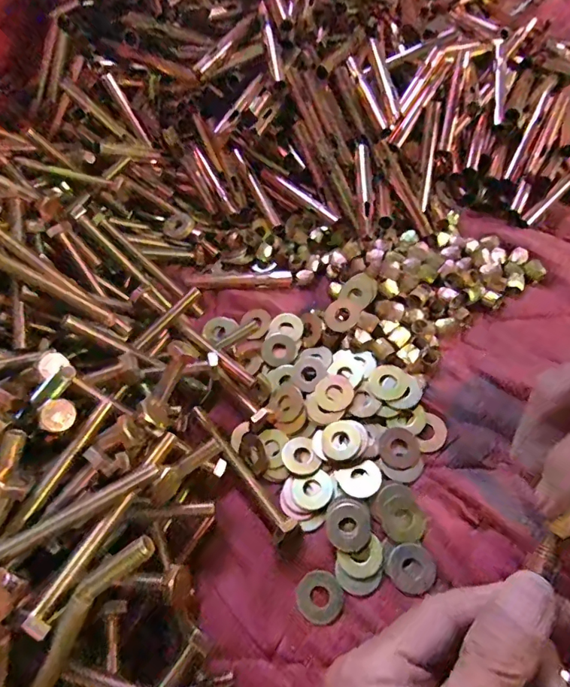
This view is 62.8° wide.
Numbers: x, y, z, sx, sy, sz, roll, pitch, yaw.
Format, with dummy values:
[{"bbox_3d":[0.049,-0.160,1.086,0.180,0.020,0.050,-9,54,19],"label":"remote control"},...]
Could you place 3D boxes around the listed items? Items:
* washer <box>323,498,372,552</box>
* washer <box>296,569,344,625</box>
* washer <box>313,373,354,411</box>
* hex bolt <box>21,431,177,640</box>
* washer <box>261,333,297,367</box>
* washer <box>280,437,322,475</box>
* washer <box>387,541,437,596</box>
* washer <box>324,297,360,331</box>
[{"bbox_3d":[0.036,0.101,0.261,0.026,0.004,0.026,-3,58,6],"label":"washer"},{"bbox_3d":[0.019,0.135,0.249,0.024,0.004,0.024,-3,58,6],"label":"washer"},{"bbox_3d":[0.032,0.031,0.298,0.024,0.004,0.025,-3,58,6],"label":"washer"},{"bbox_3d":[-0.080,0.082,0.220,0.011,0.007,0.105,20,42,11],"label":"hex bolt"},{"bbox_3d":[-0.004,0.004,0.324,0.025,0.004,0.023,-1,64,2],"label":"washer"},{"bbox_3d":[0.009,0.069,0.284,0.021,0.004,0.024,-19,50,-13],"label":"washer"},{"bbox_3d":[0.068,0.120,0.250,0.024,0.004,0.025,-6,57,9],"label":"washer"},{"bbox_3d":[0.040,-0.020,0.327,0.026,0.004,0.024,-11,65,24],"label":"washer"}]

